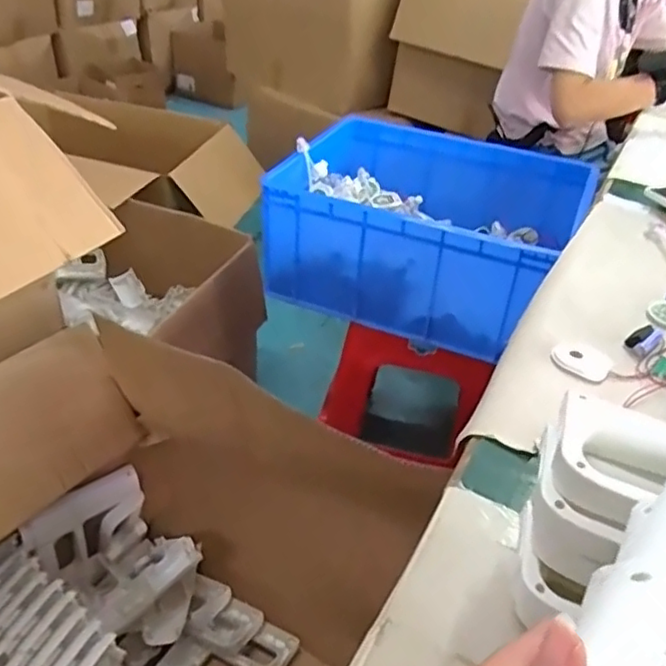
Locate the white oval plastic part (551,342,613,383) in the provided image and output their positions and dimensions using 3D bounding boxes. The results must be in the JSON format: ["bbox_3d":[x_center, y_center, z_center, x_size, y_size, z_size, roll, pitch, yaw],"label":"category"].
[{"bbox_3d":[0.263,0.028,0.678,0.057,0.008,0.051,27,42,26],"label":"white oval plastic part"}]

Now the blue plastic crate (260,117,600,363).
[{"bbox_3d":[0.185,-0.204,1.247,0.516,0.219,0.419,18,39,16],"label":"blue plastic crate"}]

